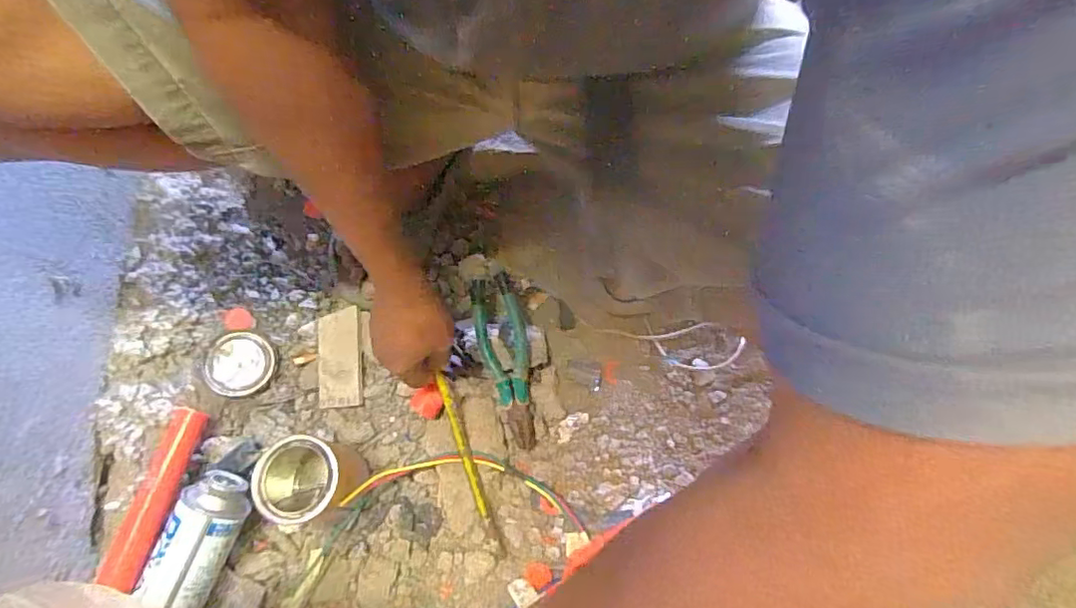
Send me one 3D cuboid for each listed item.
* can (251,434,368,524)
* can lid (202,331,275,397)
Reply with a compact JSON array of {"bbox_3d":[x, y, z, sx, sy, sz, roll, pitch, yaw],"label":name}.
[{"bbox_3d":[-0.242,0.189,0.590,0.089,0.104,0.082,0,71,0],"label":"can"},{"bbox_3d":[-0.351,0.071,0.656,0.070,0.004,0.072,4,78,-20],"label":"can lid"}]

